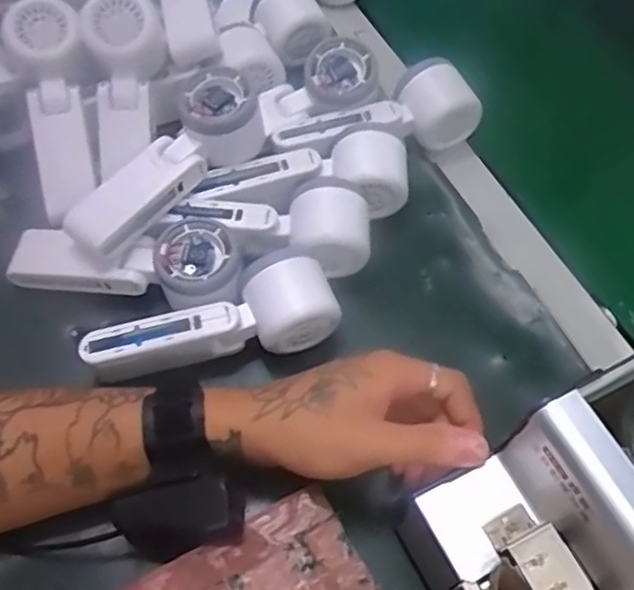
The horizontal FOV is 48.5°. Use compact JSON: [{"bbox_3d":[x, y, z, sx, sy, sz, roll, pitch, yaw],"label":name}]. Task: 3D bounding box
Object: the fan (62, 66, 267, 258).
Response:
[{"bbox_3d":[-0.104,-0.095,0.490,0.056,0.044,0.160,37,64,17],"label":"fan"}]

